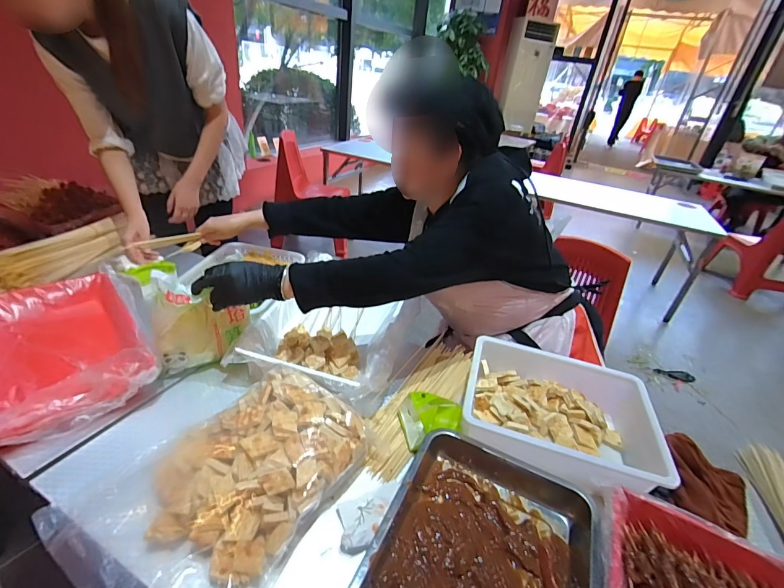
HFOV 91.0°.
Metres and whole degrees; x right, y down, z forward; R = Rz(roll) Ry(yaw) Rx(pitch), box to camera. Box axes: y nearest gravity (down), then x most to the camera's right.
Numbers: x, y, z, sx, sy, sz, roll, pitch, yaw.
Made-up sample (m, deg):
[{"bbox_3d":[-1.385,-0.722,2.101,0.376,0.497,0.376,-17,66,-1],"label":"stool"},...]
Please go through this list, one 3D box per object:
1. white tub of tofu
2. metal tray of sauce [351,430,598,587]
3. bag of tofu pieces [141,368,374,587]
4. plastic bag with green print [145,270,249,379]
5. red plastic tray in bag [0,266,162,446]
[{"bbox_3d":[0.294,0.215,0.672,0.325,0.093,0.244,15,31,12],"label":"white tub of tofu"},{"bbox_3d":[0.106,0.343,0.471,0.248,0.056,0.340,20,33,20],"label":"metal tray of sauce"},{"bbox_3d":[-0.194,0.240,0.542,0.222,0.106,0.302,22,34,24],"label":"bag of tofu pieces"},{"bbox_3d":[-0.346,0.052,0.710,0.170,0.187,0.056,-11,35,-28],"label":"plastic bag with green print"},{"bbox_3d":[-0.618,0.098,0.695,0.404,0.093,0.300,30,37,33],"label":"red plastic tray in bag"}]

